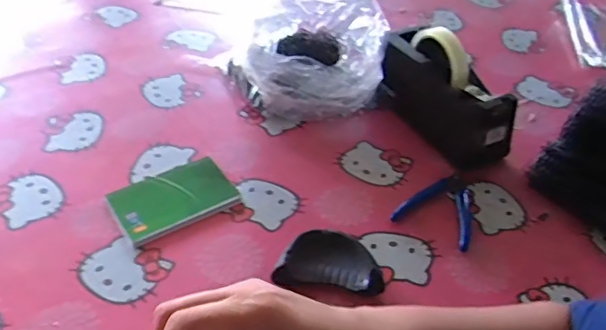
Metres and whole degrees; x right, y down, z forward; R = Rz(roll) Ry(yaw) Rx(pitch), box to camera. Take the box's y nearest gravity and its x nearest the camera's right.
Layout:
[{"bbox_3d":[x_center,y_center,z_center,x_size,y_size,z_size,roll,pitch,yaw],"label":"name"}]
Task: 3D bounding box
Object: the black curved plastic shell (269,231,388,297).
[{"bbox_3d":[0.028,0.098,0.567,0.102,0.028,0.066,7,42,4],"label":"black curved plastic shell"}]

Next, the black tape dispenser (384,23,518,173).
[{"bbox_3d":[0.175,-0.098,0.719,0.063,0.116,0.201,-25,49,-28],"label":"black tape dispenser"}]

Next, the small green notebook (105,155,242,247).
[{"bbox_3d":[-0.145,0.034,0.638,0.130,0.014,0.088,-23,48,-27],"label":"small green notebook"}]

